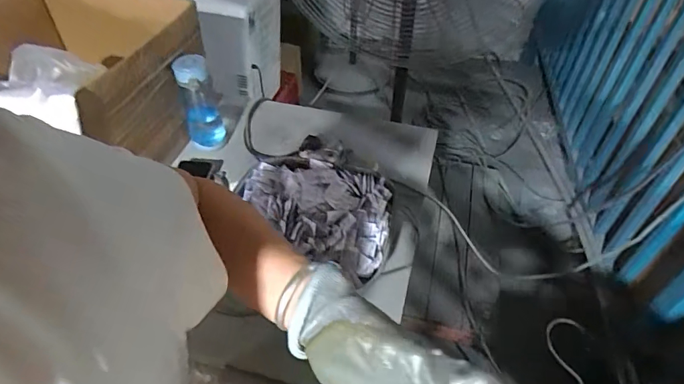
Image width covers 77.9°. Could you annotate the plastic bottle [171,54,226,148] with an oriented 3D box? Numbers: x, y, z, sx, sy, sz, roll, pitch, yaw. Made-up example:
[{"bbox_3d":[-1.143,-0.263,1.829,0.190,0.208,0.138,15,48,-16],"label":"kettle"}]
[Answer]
[{"bbox_3d":[-0.319,-0.195,0.951,0.077,0.220,0.062,-15,48,-15],"label":"plastic bottle"}]

